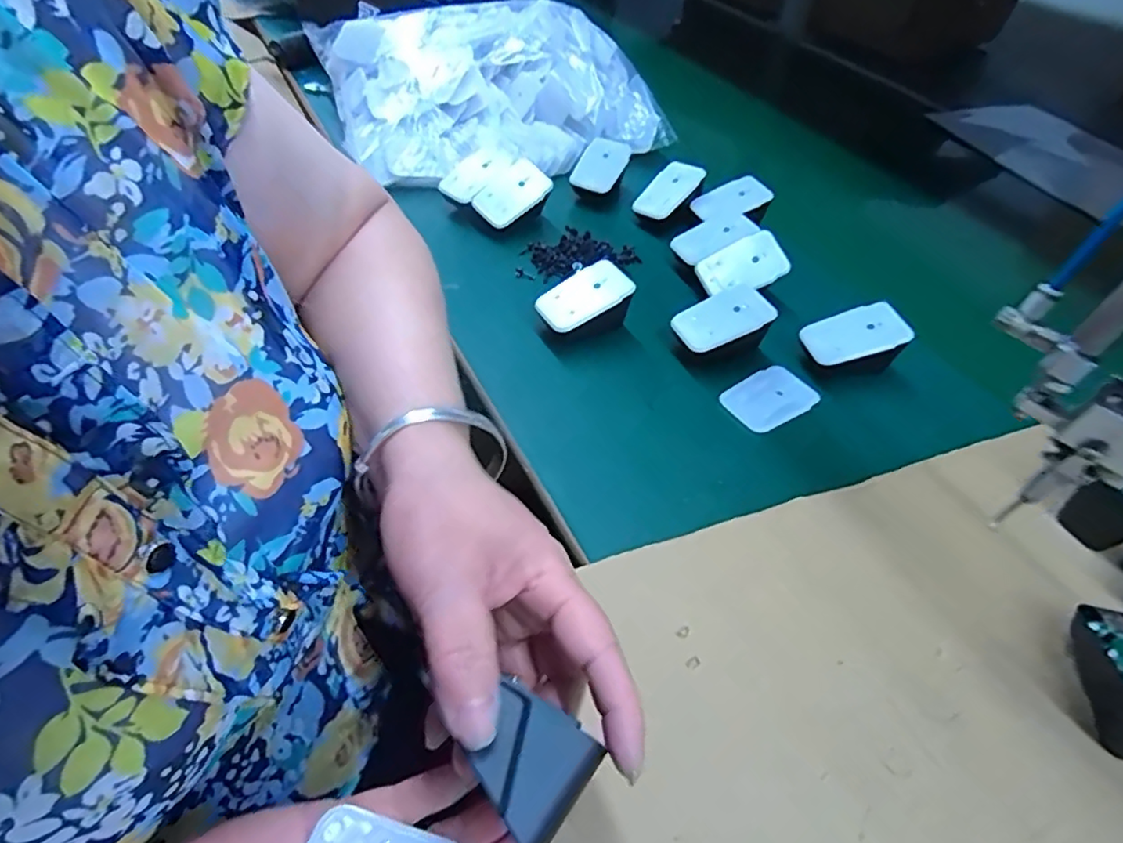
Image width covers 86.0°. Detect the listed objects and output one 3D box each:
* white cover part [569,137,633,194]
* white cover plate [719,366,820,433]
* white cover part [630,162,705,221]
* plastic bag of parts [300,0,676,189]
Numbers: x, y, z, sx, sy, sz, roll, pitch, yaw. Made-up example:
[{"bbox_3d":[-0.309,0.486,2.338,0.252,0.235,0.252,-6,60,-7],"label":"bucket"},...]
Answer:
[{"bbox_3d":[0.041,-0.262,0.613,0.046,0.008,0.066,23,71,10],"label":"white cover part"},{"bbox_3d":[0.153,-0.018,0.440,0.069,0.006,0.044,-26,54,-27],"label":"white cover plate"},{"bbox_3d":[0.104,-0.225,0.584,0.037,0.009,0.068,39,84,8],"label":"white cover part"},{"bbox_3d":[-0.078,-0.368,0.665,0.329,0.119,0.249,-14,51,-17],"label":"plastic bag of parts"}]

